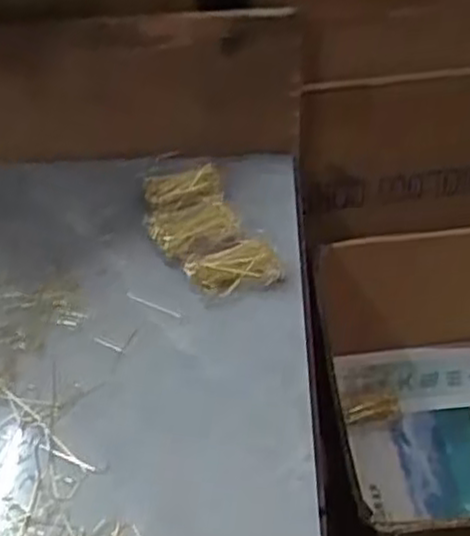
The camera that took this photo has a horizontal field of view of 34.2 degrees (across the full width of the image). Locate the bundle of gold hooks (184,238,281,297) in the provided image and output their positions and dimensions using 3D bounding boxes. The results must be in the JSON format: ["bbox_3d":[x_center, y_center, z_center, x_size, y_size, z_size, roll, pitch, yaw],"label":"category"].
[{"bbox_3d":[-0.002,0.000,0.608,0.071,0.017,0.049,-11,37,-9],"label":"bundle of gold hooks"}]

